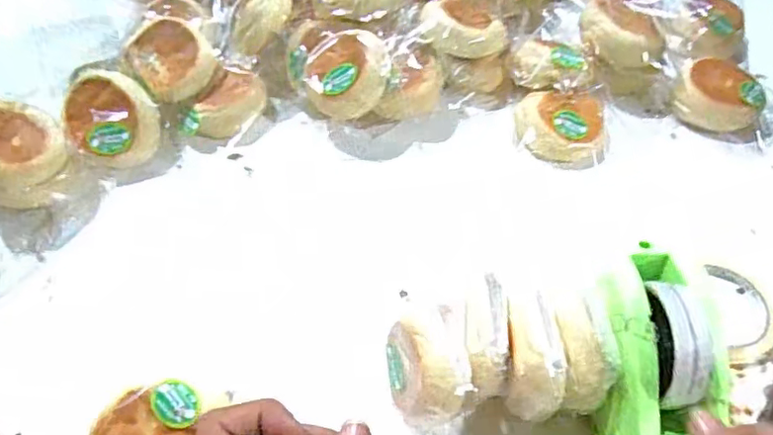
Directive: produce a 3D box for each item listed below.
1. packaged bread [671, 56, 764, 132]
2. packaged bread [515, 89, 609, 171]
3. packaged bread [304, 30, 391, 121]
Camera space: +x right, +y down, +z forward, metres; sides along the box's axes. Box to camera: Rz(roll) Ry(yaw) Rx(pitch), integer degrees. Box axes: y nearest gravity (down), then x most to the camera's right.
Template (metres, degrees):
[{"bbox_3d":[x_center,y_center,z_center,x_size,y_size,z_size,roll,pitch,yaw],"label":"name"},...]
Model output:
[{"bbox_3d":[0.364,-0.130,0.635,0.084,0.045,0.086,1,54,-1],"label":"packaged bread"},{"bbox_3d":[0.189,-0.096,0.610,0.101,0.044,0.082,7,54,3],"label":"packaged bread"},{"bbox_3d":[-0.038,-0.147,0.595,0.089,0.048,0.090,-14,60,8],"label":"packaged bread"}]

